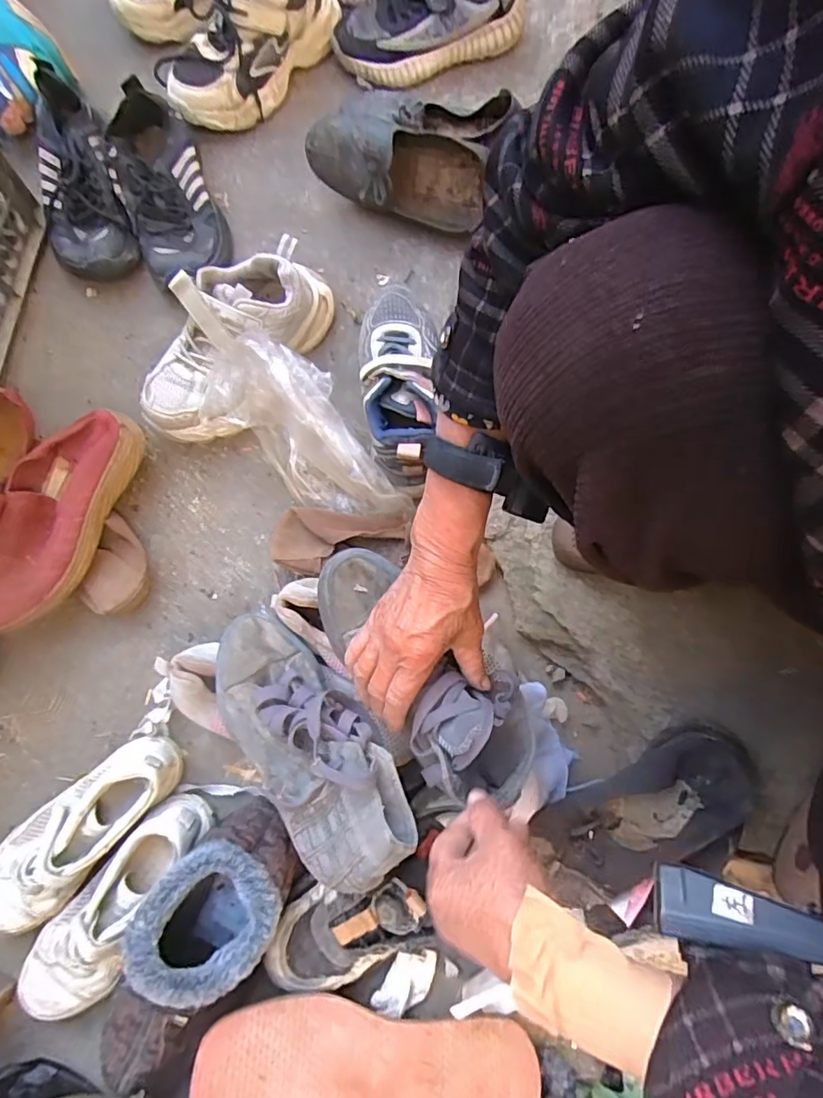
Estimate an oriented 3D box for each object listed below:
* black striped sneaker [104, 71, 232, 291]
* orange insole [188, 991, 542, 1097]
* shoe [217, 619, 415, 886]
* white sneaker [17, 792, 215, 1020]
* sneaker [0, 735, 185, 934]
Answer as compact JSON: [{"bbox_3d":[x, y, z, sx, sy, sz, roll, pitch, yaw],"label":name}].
[{"bbox_3d":[-0.270,-0.395,0.610,0.096,0.084,0.221,-23,80,-6],"label":"black striped sneaker"},{"bbox_3d":[-0.027,0.417,0.430,0.268,0.008,0.101,17,46,-11],"label":"orange insole"},{"bbox_3d":[-0.081,0.156,0.453,0.098,0.083,0.227,-39,60,-8],"label":"shoe"},{"bbox_3d":[-0.258,0.308,0.478,0.070,0.068,0.202,34,80,5],"label":"white sneaker"},{"bbox_3d":[-0.298,0.250,0.496,0.203,0.066,0.079,-42,82,-9],"label":"sneaker"}]

